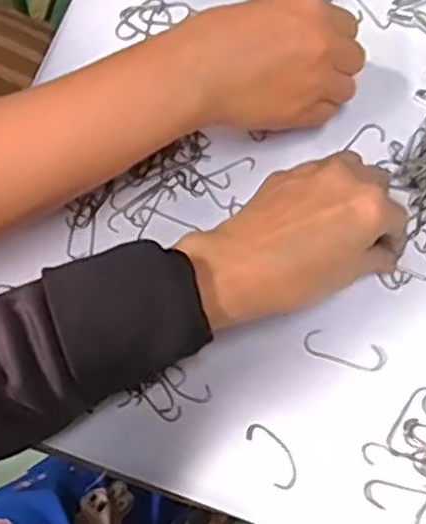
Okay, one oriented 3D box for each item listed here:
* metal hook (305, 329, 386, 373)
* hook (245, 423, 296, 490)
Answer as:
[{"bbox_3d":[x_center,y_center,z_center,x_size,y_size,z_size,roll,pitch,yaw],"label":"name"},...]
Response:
[{"bbox_3d":[0.076,0.051,0.432,0.047,0.004,0.016,15,71,6],"label":"metal hook"},{"bbox_3d":[0.033,0.106,0.412,0.017,0.004,0.039,-30,72,-10],"label":"hook"}]

